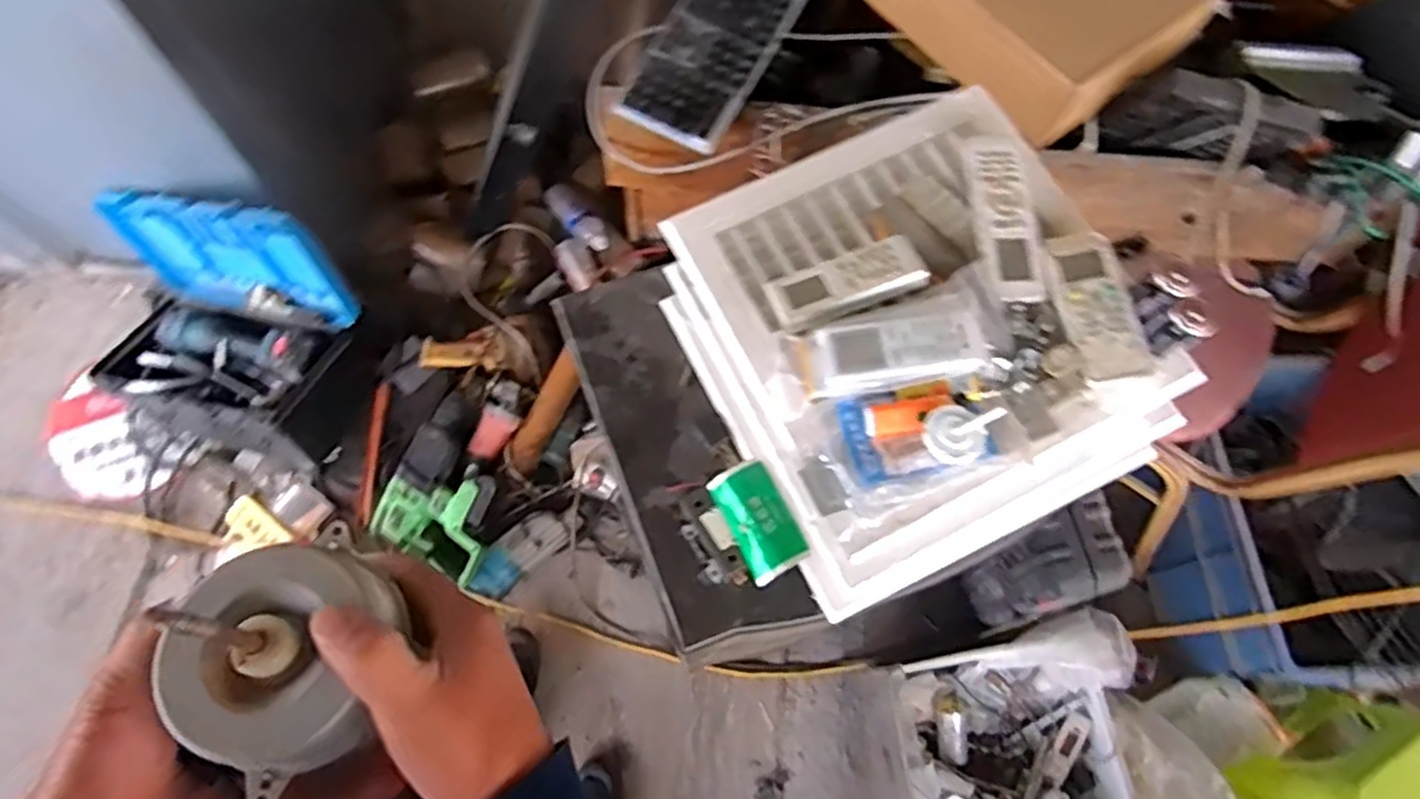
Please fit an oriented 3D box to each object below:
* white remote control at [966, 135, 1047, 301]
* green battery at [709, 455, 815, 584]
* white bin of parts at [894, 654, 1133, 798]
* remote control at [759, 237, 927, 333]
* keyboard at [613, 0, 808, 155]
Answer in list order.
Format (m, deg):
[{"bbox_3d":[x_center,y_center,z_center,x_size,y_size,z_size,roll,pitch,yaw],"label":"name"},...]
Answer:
[{"bbox_3d":[0.248,-0.154,0.635,0.044,0.023,0.152,-6,69,-5],"label":"white remote control"},{"bbox_3d":[0.037,0.089,0.565,0.046,0.026,0.088,-24,71,-11],"label":"green battery"},{"bbox_3d":[0.491,0.619,1.213,0.366,0.217,0.382,-6,69,-4],"label":"white bin of parts"},{"bbox_3d":[0.110,-0.094,0.603,0.121,0.025,0.049,-17,70,-9],"label":"remote control"},{"bbox_3d":[0.037,-0.473,0.893,0.134,0.032,0.393,30,78,0],"label":"keyboard"}]

